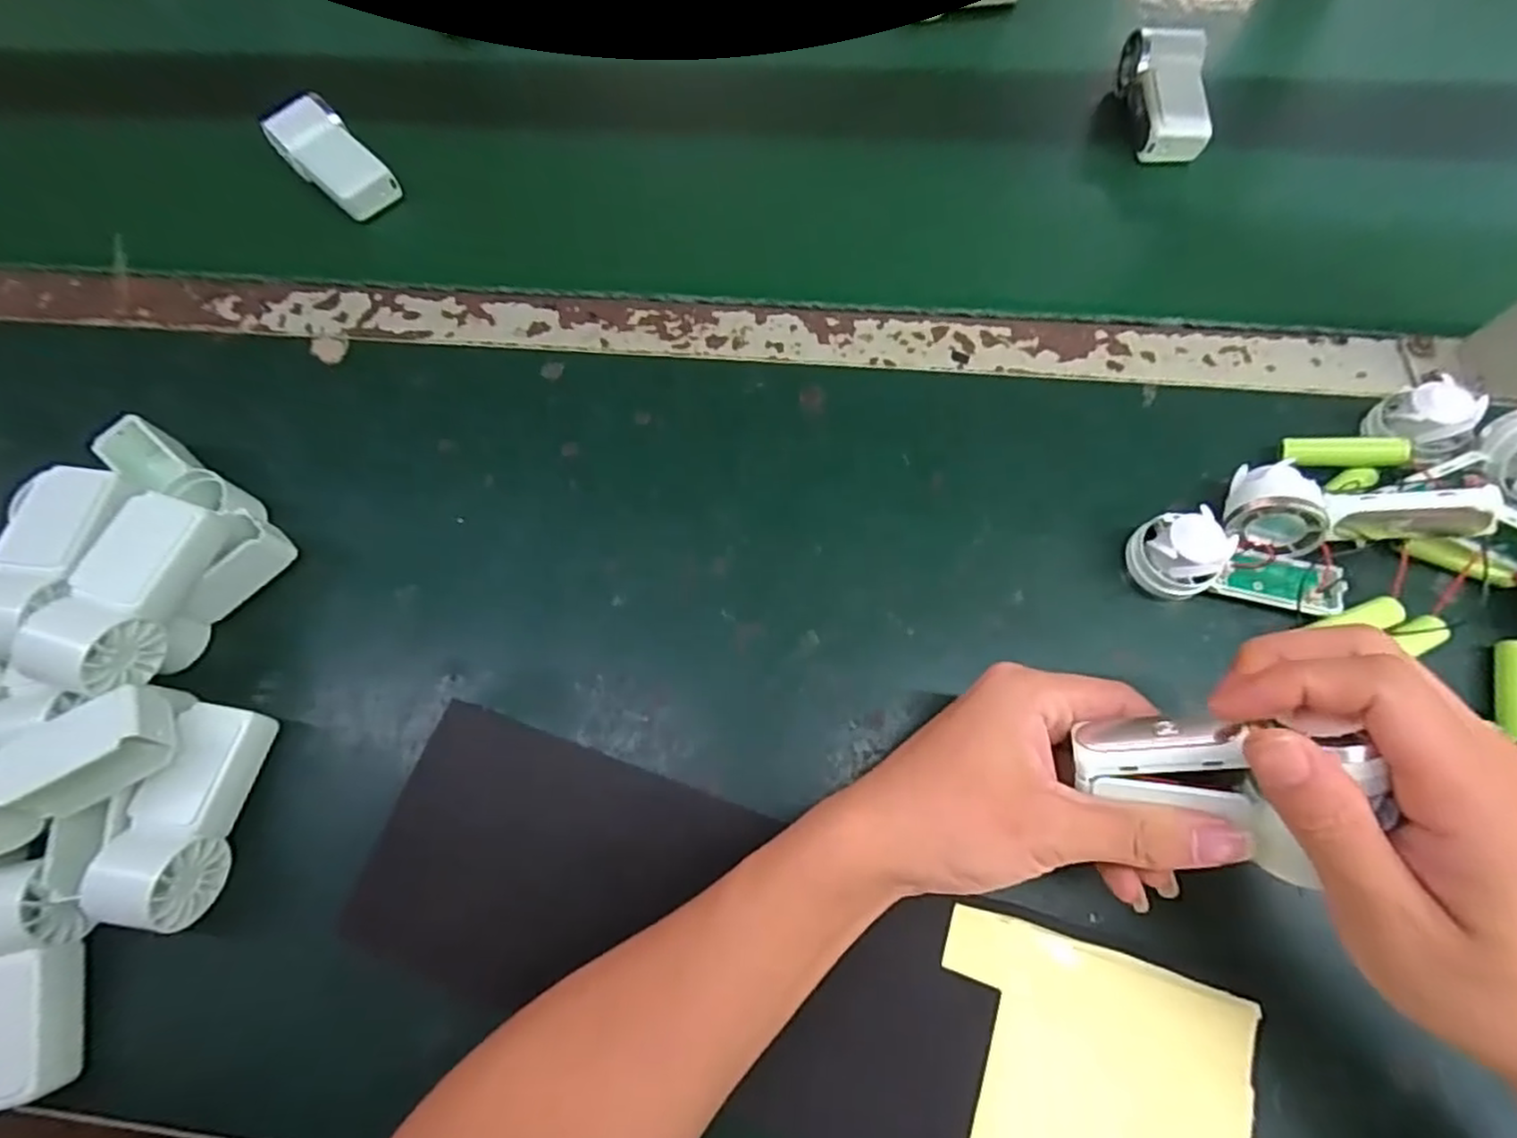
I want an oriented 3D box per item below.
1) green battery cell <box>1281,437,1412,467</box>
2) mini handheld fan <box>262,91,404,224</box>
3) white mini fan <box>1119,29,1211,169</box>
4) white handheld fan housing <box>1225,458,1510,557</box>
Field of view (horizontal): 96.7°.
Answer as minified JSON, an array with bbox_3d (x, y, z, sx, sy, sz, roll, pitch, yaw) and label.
[{"bbox_3d":[0.296,-0.060,0.341,0.049,0.011,0.012,8,68,32],"label":"green battery cell"},{"bbox_3d":[-0.297,-0.287,0.471,0.090,0.024,0.047,44,76,-4],"label":"mini handheld fan"},{"bbox_3d":[0.277,-0.323,0.459,0.044,0.035,0.088,2,70,3],"label":"white mini fan"},{"bbox_3d":[0.274,-0.029,0.312,0.092,0.024,0.039,3,67,34],"label":"white handheld fan housing"}]

